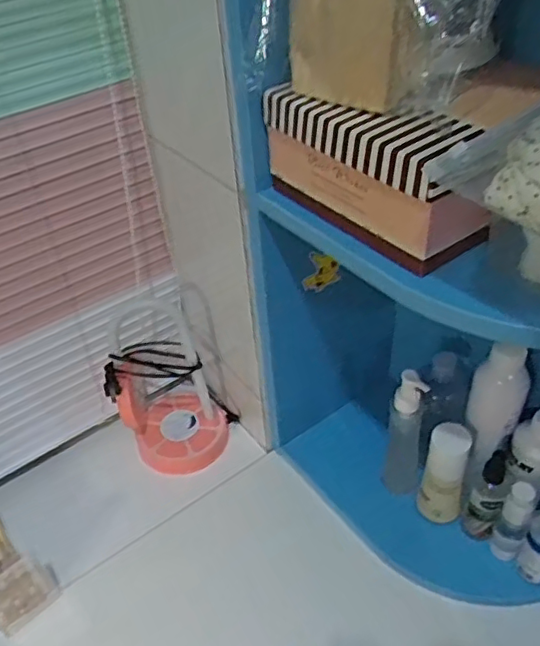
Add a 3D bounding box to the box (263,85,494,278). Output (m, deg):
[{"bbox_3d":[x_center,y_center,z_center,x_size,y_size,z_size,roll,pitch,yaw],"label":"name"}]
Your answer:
[{"bbox_3d":[0.082,-0.125,0.493,0.071,0.097,0.211,-31,52,-27],"label":"box"}]

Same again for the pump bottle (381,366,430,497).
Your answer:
[{"bbox_3d":[0.161,0.129,0.725,0.047,0.199,0.054,8,43,14],"label":"pump bottle"}]

